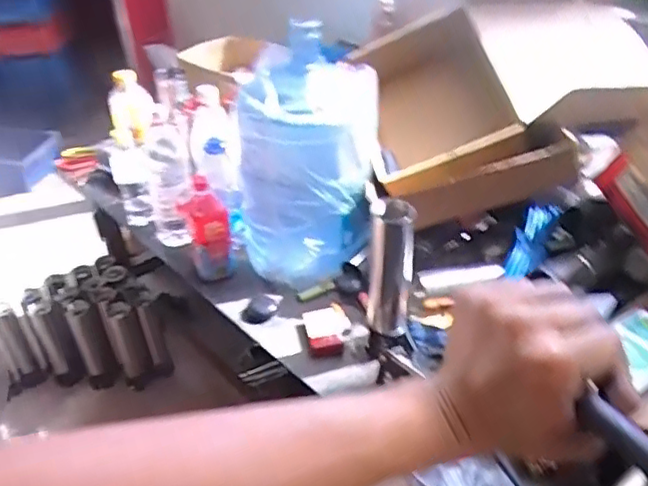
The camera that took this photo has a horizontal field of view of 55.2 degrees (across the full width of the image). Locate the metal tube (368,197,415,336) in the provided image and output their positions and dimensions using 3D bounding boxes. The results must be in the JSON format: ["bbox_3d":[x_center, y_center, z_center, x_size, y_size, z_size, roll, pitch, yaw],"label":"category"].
[{"bbox_3d":[0.109,0.043,1.021,0.067,0.234,0.069,7,39,11],"label":"metal tube"}]

